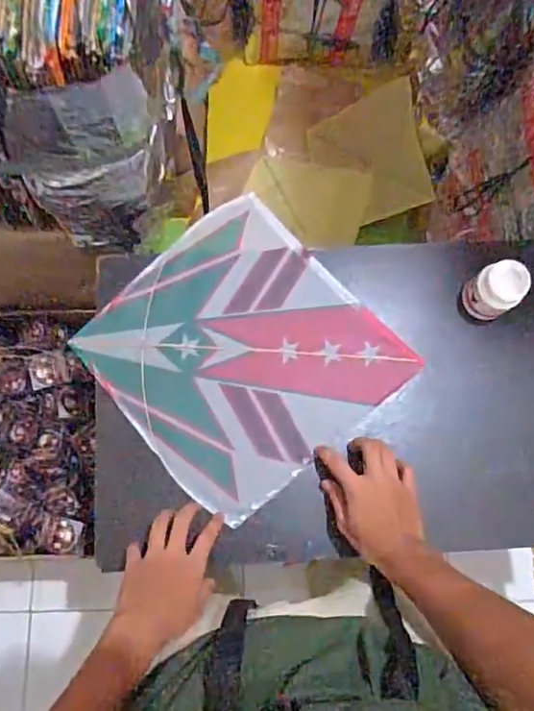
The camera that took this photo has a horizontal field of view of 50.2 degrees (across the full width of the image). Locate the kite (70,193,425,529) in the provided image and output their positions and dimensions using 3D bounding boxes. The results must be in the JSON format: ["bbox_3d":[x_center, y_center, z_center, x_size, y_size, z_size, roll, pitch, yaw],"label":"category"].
[{"bbox_3d":[-0.035,-0.004,0.730,0.318,0.033,0.325,-41,81,-9],"label":"kite"}]

